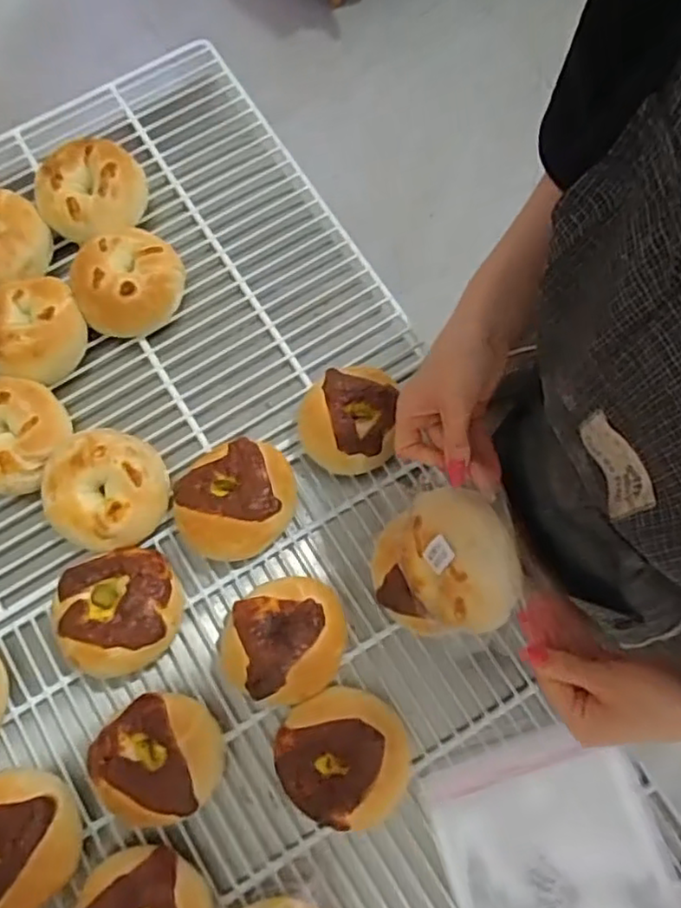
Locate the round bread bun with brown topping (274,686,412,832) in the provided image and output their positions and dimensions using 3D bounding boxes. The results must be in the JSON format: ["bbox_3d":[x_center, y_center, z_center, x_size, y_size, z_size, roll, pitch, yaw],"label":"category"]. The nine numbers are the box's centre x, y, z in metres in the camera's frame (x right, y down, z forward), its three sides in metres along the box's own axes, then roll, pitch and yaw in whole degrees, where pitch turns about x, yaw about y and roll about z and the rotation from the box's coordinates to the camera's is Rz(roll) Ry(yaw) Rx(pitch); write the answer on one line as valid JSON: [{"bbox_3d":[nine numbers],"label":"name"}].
[{"bbox_3d":[0.001,0.256,0.547,0.108,0.051,0.104,0,76,-1],"label":"round bread bun with brown topping"}]

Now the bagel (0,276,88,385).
[{"bbox_3d":[-0.310,-0.127,0.648,0.097,0.054,0.097,0,76,-1],"label":"bagel"}]

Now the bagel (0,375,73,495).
[{"bbox_3d":[-0.316,-0.018,0.620,0.104,0.055,0.108,0,76,-1],"label":"bagel"}]

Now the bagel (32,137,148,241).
[{"bbox_3d":[-0.263,-0.278,0.687,0.114,0.057,0.107,-33,78,-9],"label":"bagel"}]

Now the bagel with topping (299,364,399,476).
[{"bbox_3d":[0.011,-0.031,0.627,0.099,0.058,0.102,2,76,0],"label":"bagel with topping"}]

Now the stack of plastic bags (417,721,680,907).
[{"bbox_3d":[0.187,0.356,0.546,0.182,0.020,0.216,-17,77,-5],"label":"stack of plastic bags"}]

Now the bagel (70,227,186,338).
[{"bbox_3d":[-0.218,-0.177,0.665,0.108,0.057,0.099,0,76,-1],"label":"bagel"}]

